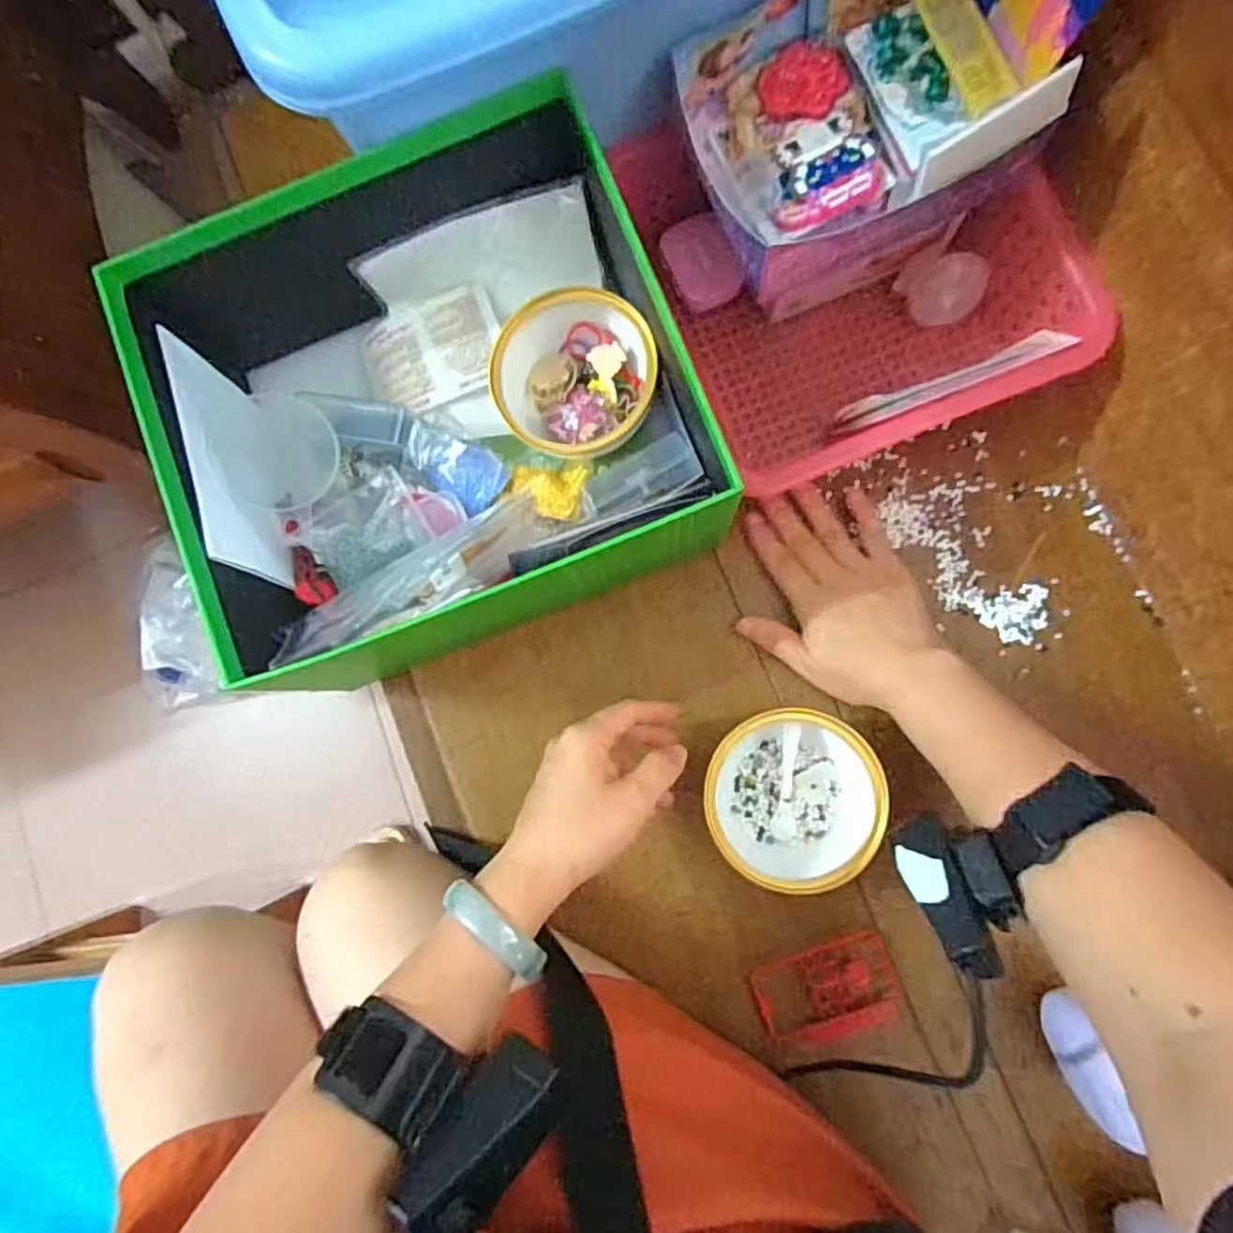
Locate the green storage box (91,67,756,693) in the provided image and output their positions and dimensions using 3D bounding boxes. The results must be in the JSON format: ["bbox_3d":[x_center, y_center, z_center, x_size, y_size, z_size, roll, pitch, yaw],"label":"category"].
[{"bbox_3d":[-0.108,-0.122,0.421,0.271,0.135,0.256,-22,82,3],"label":"green storage box"}]

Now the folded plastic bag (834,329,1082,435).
[{"bbox_3d":[0.195,-0.138,0.414,0.127,0.018,0.017,-17,82,23],"label":"folded plastic bag"}]

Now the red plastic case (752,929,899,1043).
[{"bbox_3d":[0.129,0.230,0.425,0.083,0.008,0.052,-19,82,3],"label":"red plastic case"}]

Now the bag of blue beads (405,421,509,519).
[{"bbox_3d":[-0.100,-0.093,0.437,0.057,0.037,0.039,34,91,9],"label":"bag of blue beads"}]

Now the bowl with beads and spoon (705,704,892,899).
[{"bbox_3d":[0.104,0.106,0.417,0.095,0.055,0.099,-1,83,6],"label":"bowl with beads and spoon"}]

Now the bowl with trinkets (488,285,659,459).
[{"bbox_3d":[-0.026,-0.152,0.427,0.098,0.048,0.103,-1,83,6],"label":"bowl with trinkets"}]

